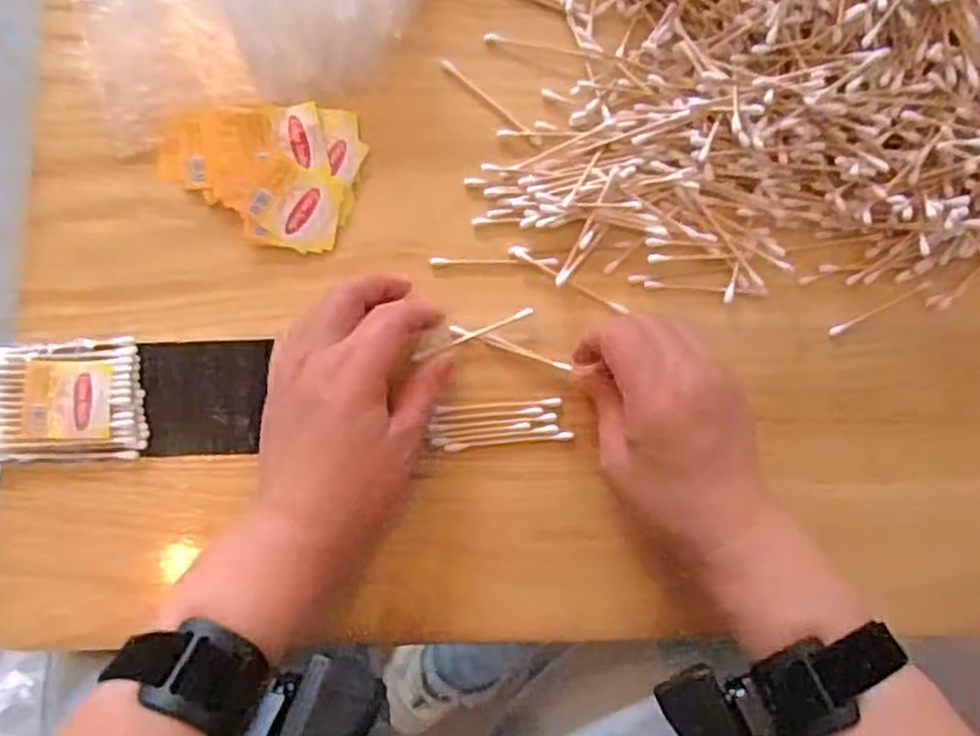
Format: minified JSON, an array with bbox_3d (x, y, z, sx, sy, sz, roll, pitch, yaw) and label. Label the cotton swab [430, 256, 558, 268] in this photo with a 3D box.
[{"bbox_3d":[0.003,-0.060,0.439,0.071,0.007,0.006,-1,83,-6],"label":"cotton swab"}]

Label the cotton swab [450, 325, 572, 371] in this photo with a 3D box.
[{"bbox_3d":[0.011,-0.011,0.428,0.068,0.004,0.004,19,82,-3],"label":"cotton swab"}]

